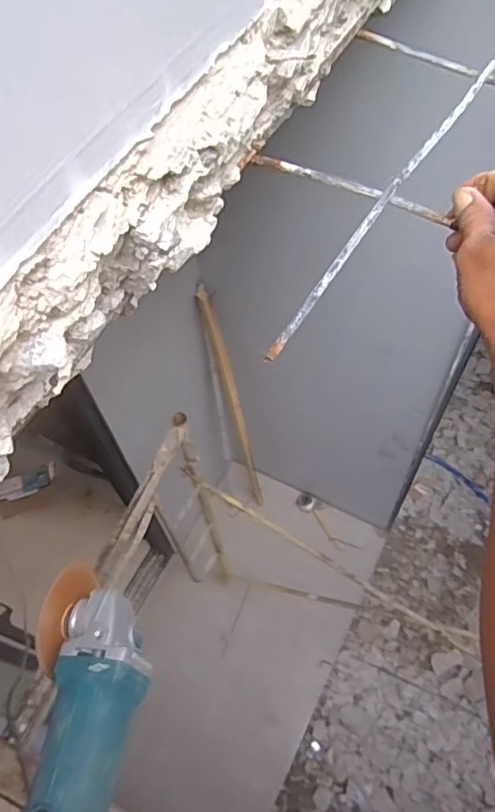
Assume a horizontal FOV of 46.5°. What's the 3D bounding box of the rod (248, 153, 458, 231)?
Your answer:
[{"bbox_3d":[0.083,-0.178,0.469,0.167,0.010,0.012,22,62,10],"label":"rod"}]

